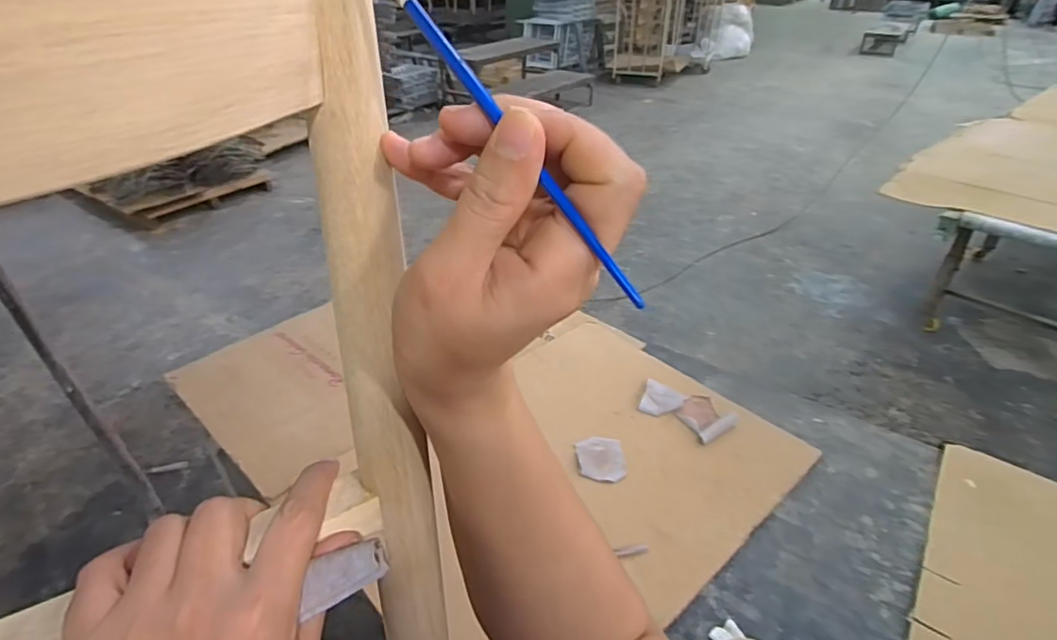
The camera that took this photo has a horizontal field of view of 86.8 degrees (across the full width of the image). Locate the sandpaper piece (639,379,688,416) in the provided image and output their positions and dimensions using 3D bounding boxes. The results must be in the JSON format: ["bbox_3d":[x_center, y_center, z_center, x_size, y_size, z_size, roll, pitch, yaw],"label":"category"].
[{"bbox_3d":[0.336,0.205,1.441,0.106,0.019,0.129,24,42,30],"label":"sandpaper piece"}]

